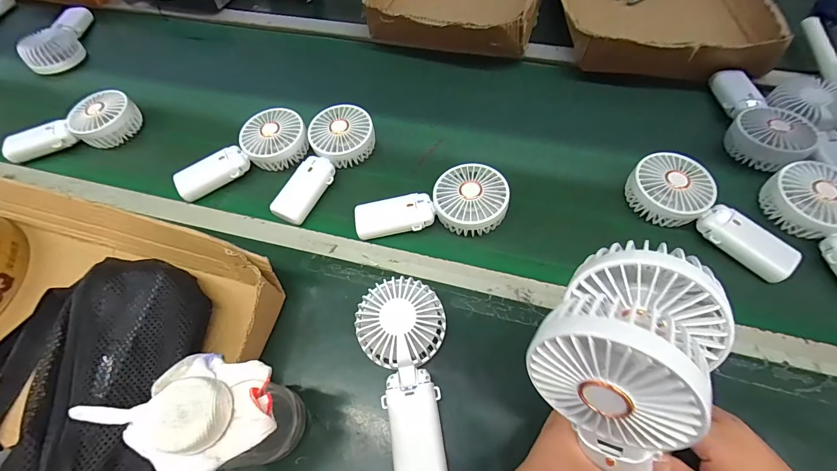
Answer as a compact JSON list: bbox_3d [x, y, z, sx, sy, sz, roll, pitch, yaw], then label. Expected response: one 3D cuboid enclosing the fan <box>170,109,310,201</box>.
[{"bbox_3d":[-0.244,-0.117,0.514,0.177,0.048,0.077,-17,56,-16],"label":"fan"}]

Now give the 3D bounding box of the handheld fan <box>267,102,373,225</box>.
[{"bbox_3d":[-0.121,-0.095,0.495,0.086,0.049,0.177,14,59,9],"label":"handheld fan"}]

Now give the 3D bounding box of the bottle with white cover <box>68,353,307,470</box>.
[{"bbox_3d":[-0.136,0.138,0.280,0.086,0.158,0.074,7,61,6],"label":"bottle with white cover"}]

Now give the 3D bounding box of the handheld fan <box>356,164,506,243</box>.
[{"bbox_3d":[0.017,-0.031,0.457,0.183,0.040,0.084,-13,58,6],"label":"handheld fan"}]

